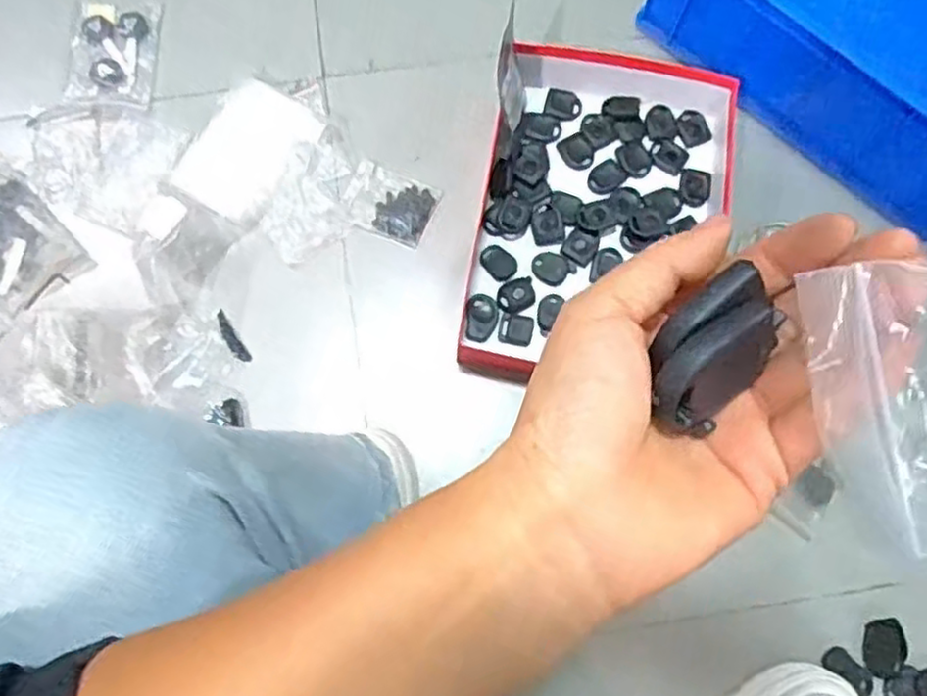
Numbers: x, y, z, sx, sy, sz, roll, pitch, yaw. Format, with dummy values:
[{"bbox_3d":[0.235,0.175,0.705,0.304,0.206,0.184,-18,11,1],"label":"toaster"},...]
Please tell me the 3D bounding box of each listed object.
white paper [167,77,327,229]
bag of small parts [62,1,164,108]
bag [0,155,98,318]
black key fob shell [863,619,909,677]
[{"bbox_3d":[-0.219,-0.201,0.731,0.097,0.023,0.146,34,78,7],"label":"white paper"},{"bbox_3d":[-0.377,-0.318,0.767,0.096,0.013,0.116,2,76,-1],"label":"bag of small parts"},{"bbox_3d":[-0.452,-0.111,0.711,0.090,0.018,0.148,-42,80,-10],"label":"bag"},{"bbox_3d":[0.375,0.266,0.636,0.034,0.004,0.050,8,80,18],"label":"black key fob shell"}]

